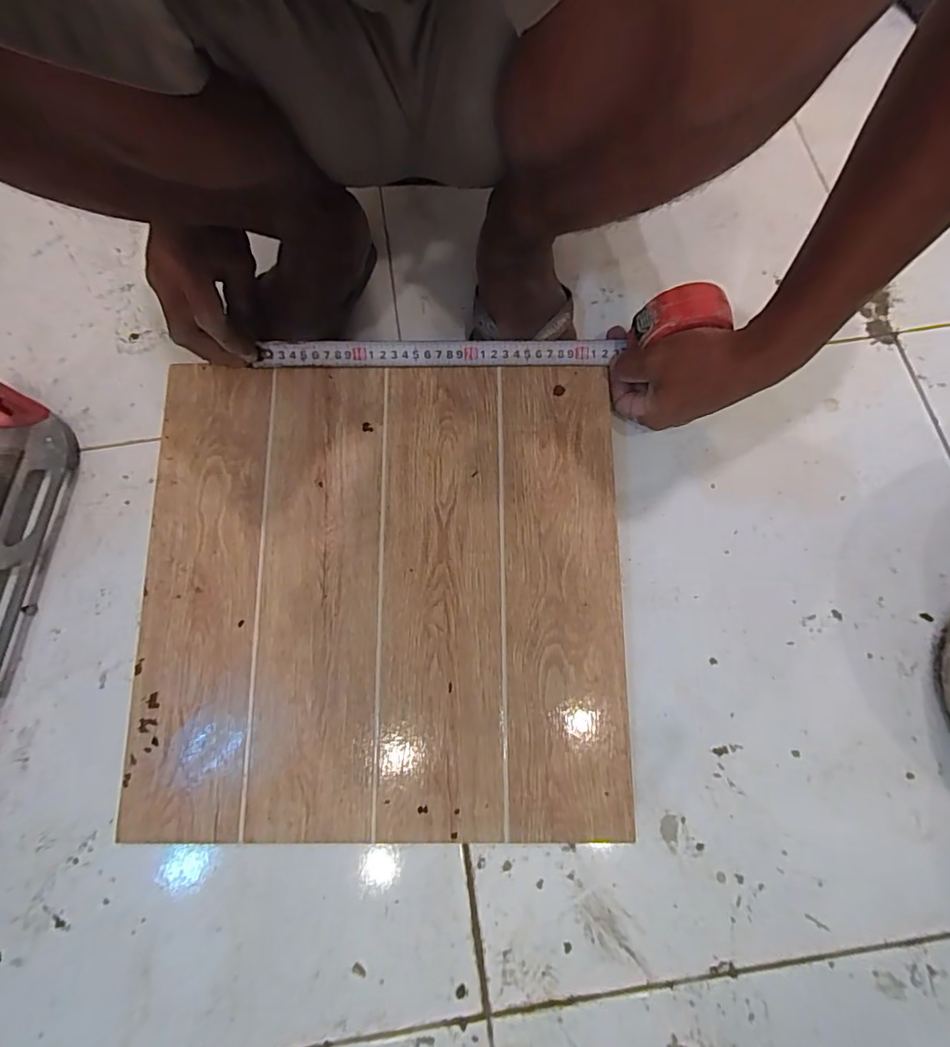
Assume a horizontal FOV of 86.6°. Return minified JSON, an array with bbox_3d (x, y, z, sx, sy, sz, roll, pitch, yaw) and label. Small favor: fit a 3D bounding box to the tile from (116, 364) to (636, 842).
[{"bbox_3d":[-0.078,0.051,0.419,0.392,0.004,0.381,0,79,1],"label":"tile"}]

